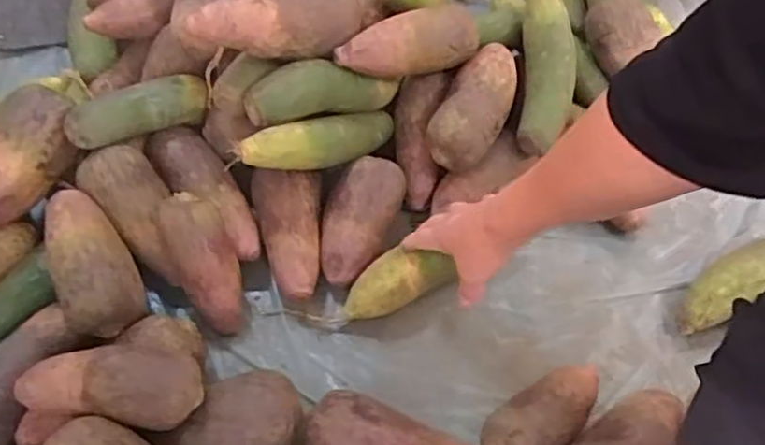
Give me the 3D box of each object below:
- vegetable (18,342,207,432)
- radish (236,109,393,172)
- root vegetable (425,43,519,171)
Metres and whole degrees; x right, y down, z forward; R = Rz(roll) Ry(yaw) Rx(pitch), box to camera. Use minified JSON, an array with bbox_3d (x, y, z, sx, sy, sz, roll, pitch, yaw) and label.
[{"bbox_3d":[-0.219,0.131,0.554,0.138,0.063,0.062,8,57,3],"label":"vegetable"},{"bbox_3d":[-0.063,-0.085,0.710,0.192,0.048,0.045,-17,54,-41],"label":"radish"},{"bbox_3d":[0.101,-0.126,0.726,0.068,0.062,0.154,24,73,15],"label":"root vegetable"}]

